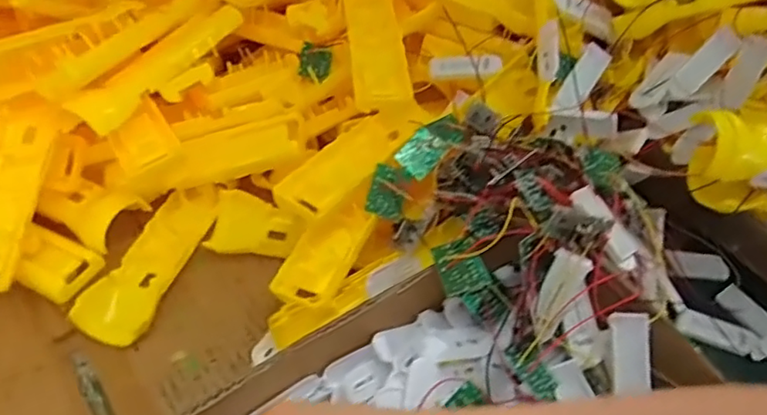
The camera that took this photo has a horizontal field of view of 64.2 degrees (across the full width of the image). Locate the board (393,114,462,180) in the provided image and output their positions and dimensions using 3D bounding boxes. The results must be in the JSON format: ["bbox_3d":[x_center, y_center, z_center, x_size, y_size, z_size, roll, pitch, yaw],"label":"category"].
[{"bbox_3d":[0.035,-0.046,0.436,0.026,0.010,0.056,36,56,23],"label":"board"}]

